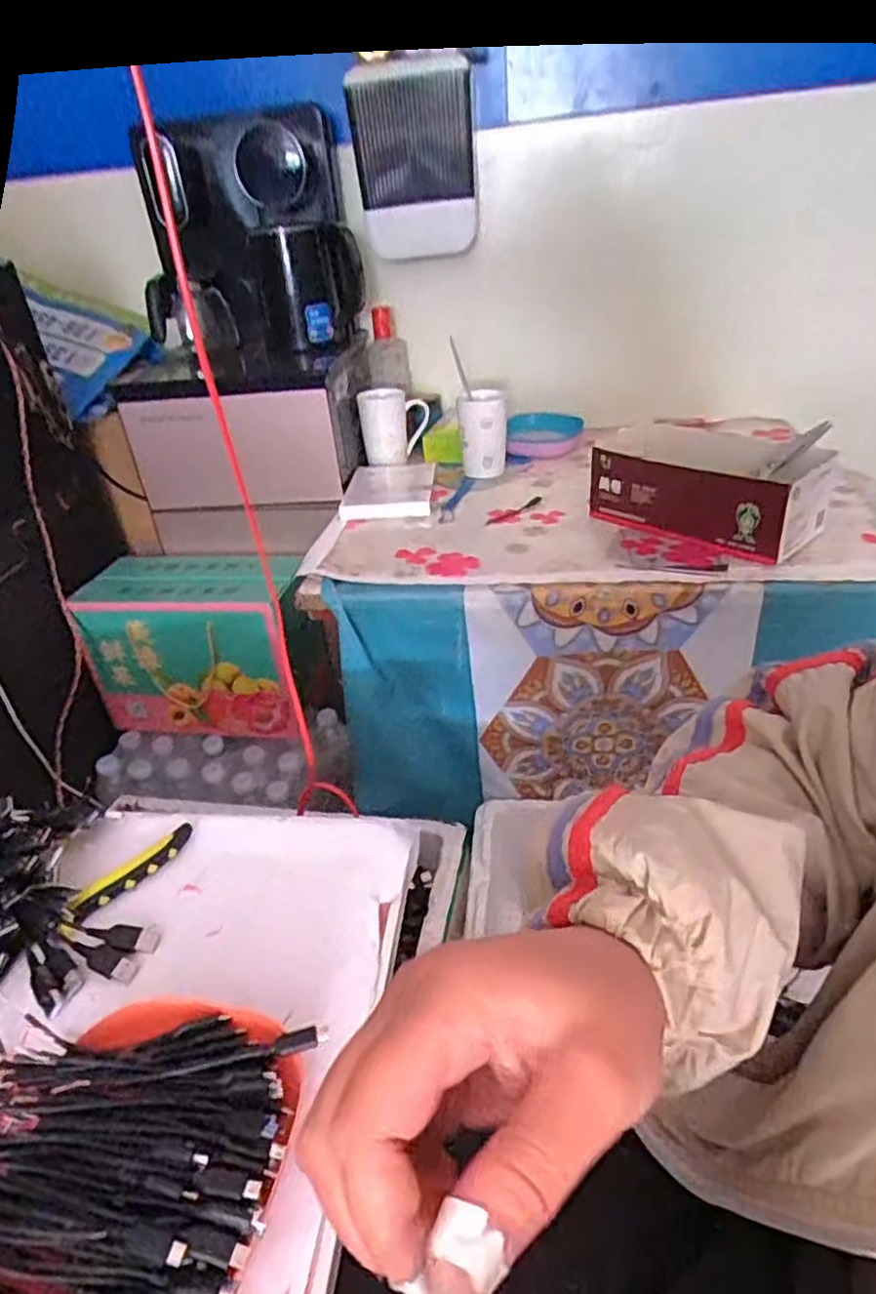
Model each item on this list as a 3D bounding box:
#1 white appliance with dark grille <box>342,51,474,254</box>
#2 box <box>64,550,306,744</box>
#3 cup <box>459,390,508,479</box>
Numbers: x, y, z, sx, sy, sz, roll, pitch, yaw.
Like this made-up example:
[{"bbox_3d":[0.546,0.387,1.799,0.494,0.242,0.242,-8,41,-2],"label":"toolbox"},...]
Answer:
[{"bbox_3d":[-0.035,-0.683,0.998,0.182,0.239,0.062,15,46,24],"label":"white appliance with dark grille"},{"bbox_3d":[-0.358,-0.003,1.109,0.328,0.241,0.151,1,33,10],"label":"box"},{"bbox_3d":[0.071,-0.328,1.096,0.072,0.127,0.080,-3,33,3],"label":"cup"}]

